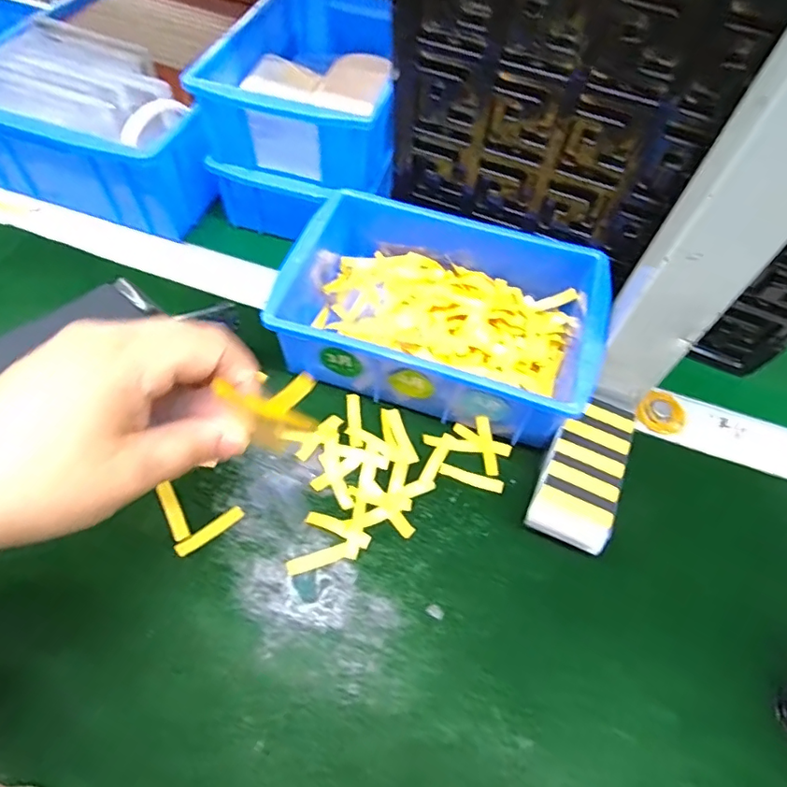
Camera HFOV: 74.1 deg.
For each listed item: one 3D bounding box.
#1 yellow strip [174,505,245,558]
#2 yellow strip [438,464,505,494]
[{"bbox_3d":[-0.104,0.078,0.296,0.040,0.004,0.008,-32,65,-23],"label":"yellow strip"},{"bbox_3d":[0.049,0.053,0.325,0.040,0.004,0.008,17,57,7],"label":"yellow strip"}]

